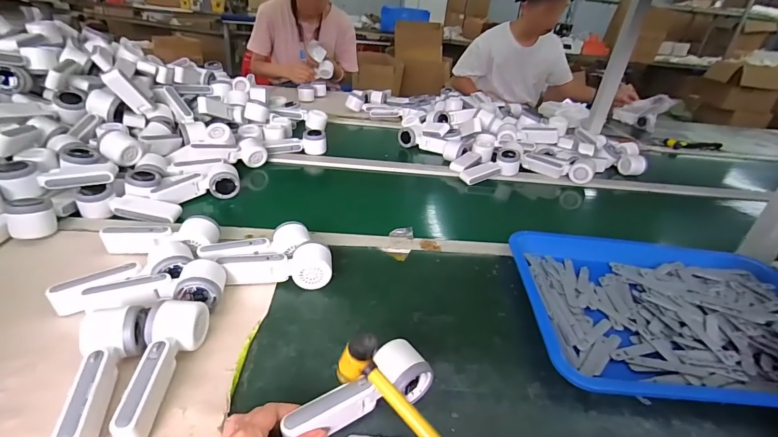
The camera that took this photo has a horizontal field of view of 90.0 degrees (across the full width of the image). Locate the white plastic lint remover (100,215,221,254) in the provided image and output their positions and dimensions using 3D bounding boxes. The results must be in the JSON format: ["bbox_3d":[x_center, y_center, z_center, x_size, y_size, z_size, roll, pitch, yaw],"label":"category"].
[{"bbox_3d":[-0.357,0.029,0.620,0.163,0.051,0.058,7,33,1],"label":"white plastic lint remover"}]

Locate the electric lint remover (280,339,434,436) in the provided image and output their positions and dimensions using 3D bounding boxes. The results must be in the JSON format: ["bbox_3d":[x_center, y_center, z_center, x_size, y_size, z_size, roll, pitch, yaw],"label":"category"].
[{"bbox_3d":[-0.034,0.192,0.427,0.164,0.046,0.054,-18,40,-25],"label":"electric lint remover"}]

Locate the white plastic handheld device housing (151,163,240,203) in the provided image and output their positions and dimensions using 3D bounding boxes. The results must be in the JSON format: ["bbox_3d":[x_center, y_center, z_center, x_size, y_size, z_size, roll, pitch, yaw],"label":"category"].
[{"bbox_3d":[-0.381,-0.064,0.774,0.152,0.049,0.058,-17,39,-32],"label":"white plastic handheld device housing"}]

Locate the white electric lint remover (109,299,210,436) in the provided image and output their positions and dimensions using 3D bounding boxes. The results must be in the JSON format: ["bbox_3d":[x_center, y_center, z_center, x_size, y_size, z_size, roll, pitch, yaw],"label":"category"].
[{"bbox_3d":[-0.269,0.169,0.443,0.055,0.057,0.170,5,33,-2],"label":"white electric lint remover"}]

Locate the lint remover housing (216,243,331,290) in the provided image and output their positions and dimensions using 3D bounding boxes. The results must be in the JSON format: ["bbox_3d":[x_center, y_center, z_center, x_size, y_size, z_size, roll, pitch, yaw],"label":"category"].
[{"bbox_3d":[-0.170,0.074,0.595,0.163,0.054,0.053,3,33,-5],"label":"lint remover housing"}]

